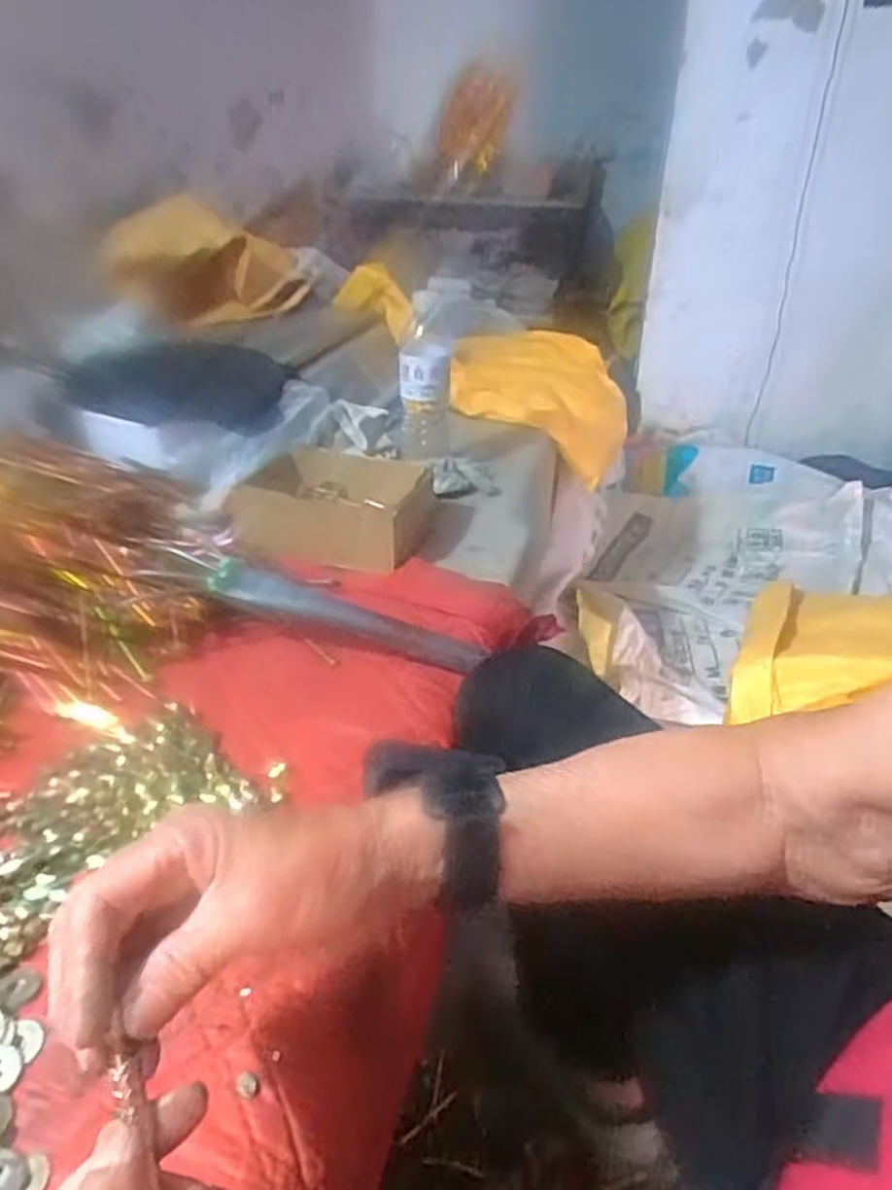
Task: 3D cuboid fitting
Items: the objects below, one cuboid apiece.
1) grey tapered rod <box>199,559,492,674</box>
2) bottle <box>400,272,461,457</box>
[{"bbox_3d":[-0.081,0.020,0.628,0.224,0.028,0.017,18,31,-2],"label":"grey tapered rod"},{"bbox_3d":[-0.022,-0.267,0.930,0.061,0.215,0.065,1,31,-1],"label":"bottle"}]

